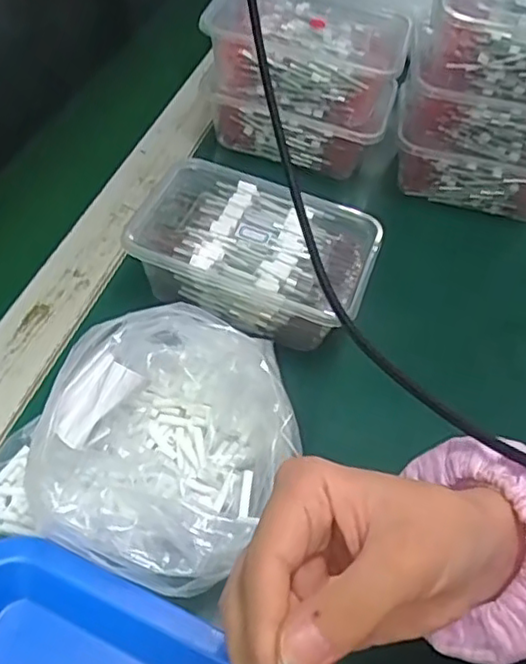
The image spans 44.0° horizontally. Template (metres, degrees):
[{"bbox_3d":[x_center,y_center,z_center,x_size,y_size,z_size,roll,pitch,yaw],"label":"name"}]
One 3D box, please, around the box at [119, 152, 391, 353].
[{"bbox_3d":[-0.007,-0.056,0.483,0.171,0.056,0.117,18,51,11],"label":"box"}]

